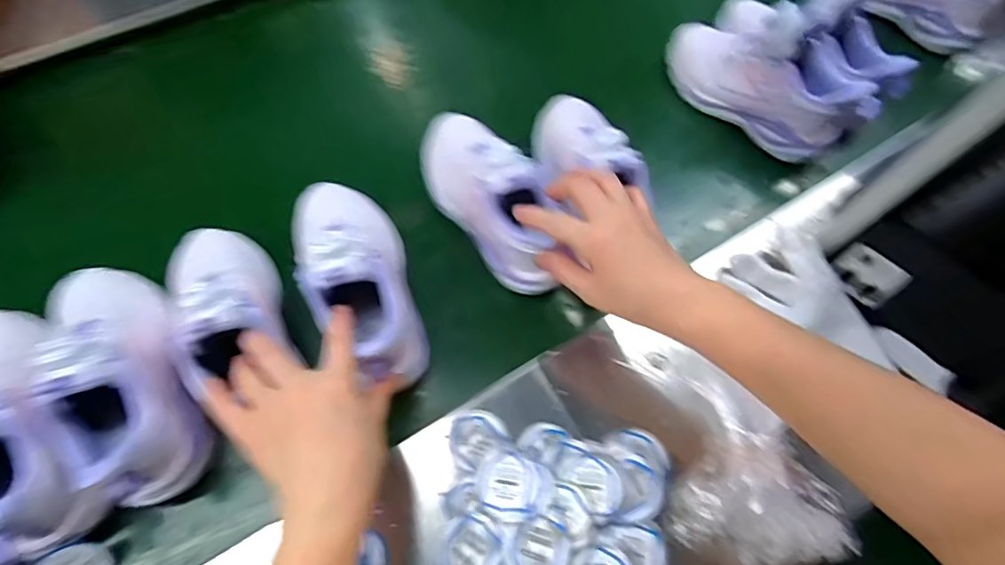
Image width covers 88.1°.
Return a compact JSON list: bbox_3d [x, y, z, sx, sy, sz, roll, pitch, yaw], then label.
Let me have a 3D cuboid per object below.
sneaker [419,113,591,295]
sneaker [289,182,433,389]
[{"bbox_3d":[-0.014,-0.091,0.482,0.078,0.098,0.203,-23,68,-12],"label":"sneaker"},{"bbox_3d":[-0.125,-0.014,0.437,0.078,0.095,0.204,-20,67,-10],"label":"sneaker"}]

